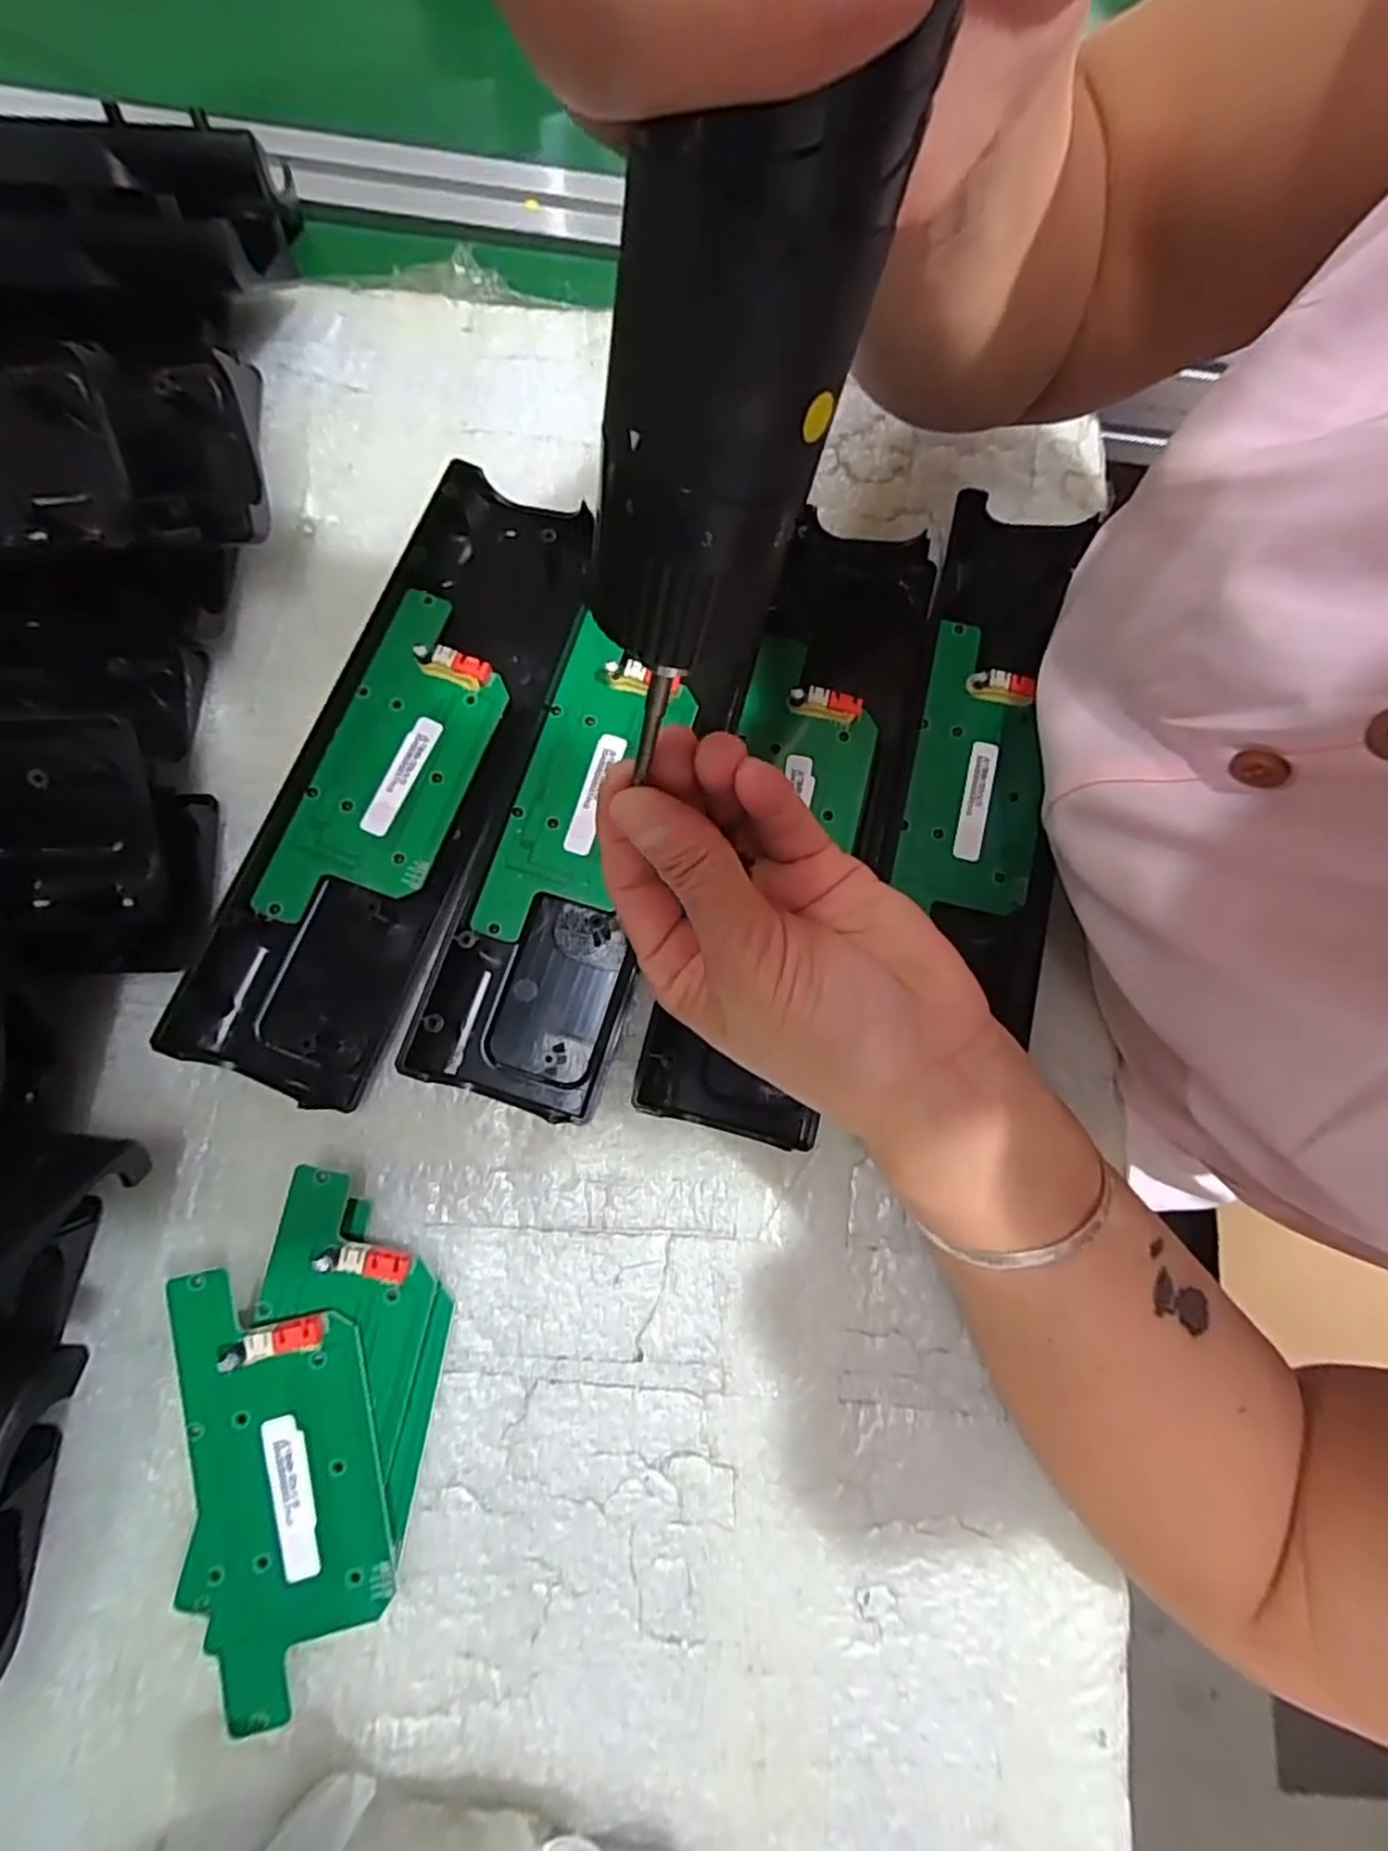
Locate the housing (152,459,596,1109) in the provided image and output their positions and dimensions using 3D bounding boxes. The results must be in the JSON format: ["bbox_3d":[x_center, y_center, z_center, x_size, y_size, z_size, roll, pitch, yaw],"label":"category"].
[{"bbox_3d":[-0.112,-0.060,0.270,0.075,0.020,0.245,18,79,0],"label":"housing"}]

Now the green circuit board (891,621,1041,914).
[{"bbox_3d":[0.114,-0.063,0.281,0.050,0.008,0.114,14,80,-1],"label":"green circuit board"}]

